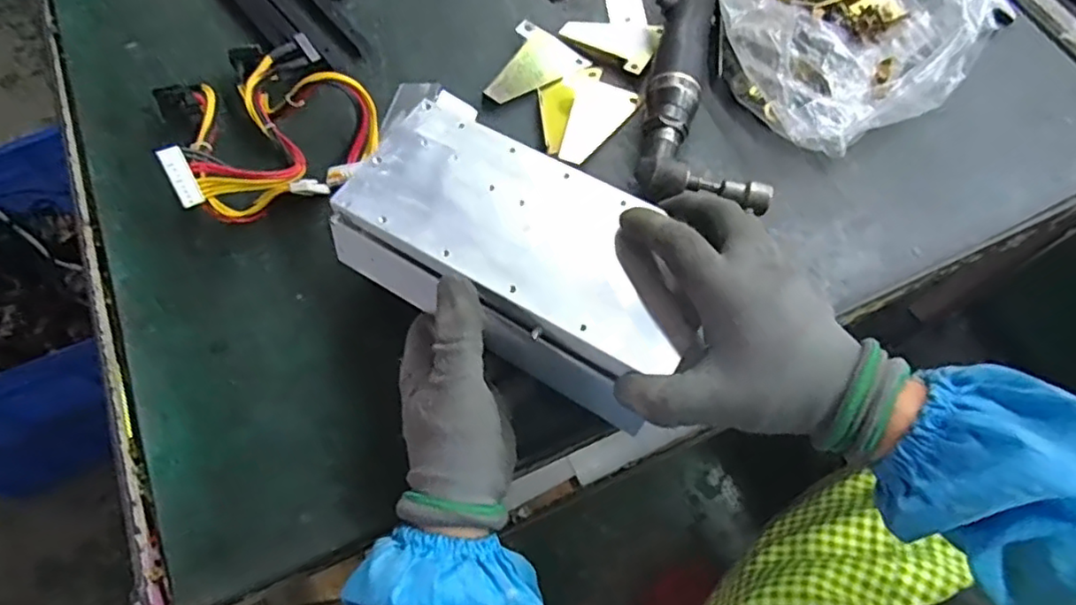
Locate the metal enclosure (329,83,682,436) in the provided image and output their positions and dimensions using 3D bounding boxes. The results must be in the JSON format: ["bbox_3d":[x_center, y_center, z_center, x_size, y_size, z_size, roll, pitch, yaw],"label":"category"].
[{"bbox_3d":[-0.010,-0.032,0.394,0.224,0.054,0.121,31,72,15],"label":"metal enclosure"}]

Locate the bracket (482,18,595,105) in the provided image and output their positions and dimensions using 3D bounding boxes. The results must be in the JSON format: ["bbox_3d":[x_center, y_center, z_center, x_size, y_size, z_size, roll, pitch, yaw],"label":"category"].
[{"bbox_3d":[-0.004,-0.189,0.513,0.064,0.011,0.076,30,72,14],"label":"bracket"}]

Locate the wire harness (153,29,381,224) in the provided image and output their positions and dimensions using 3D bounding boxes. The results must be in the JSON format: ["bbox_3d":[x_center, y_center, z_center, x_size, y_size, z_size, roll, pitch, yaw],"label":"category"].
[{"bbox_3d":[-0.208,-0.145,0.481,0.147,0.061,0.161,-26,68,-8],"label":"wire harness"}]

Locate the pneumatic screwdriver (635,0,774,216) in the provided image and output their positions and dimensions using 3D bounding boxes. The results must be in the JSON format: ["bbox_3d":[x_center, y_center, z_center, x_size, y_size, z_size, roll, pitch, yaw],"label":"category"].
[{"bbox_3d":[0.131,-0.197,0.498,0.090,0.037,0.265,4,67,5],"label":"pneumatic screwdriver"}]

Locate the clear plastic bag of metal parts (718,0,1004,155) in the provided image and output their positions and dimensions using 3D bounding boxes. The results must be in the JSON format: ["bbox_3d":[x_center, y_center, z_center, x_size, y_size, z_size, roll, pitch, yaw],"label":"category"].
[{"bbox_3d":[0.227,-0.212,0.476,0.171,0.084,0.180,-33,69,-10],"label":"clear plastic bag of metal parts"}]

